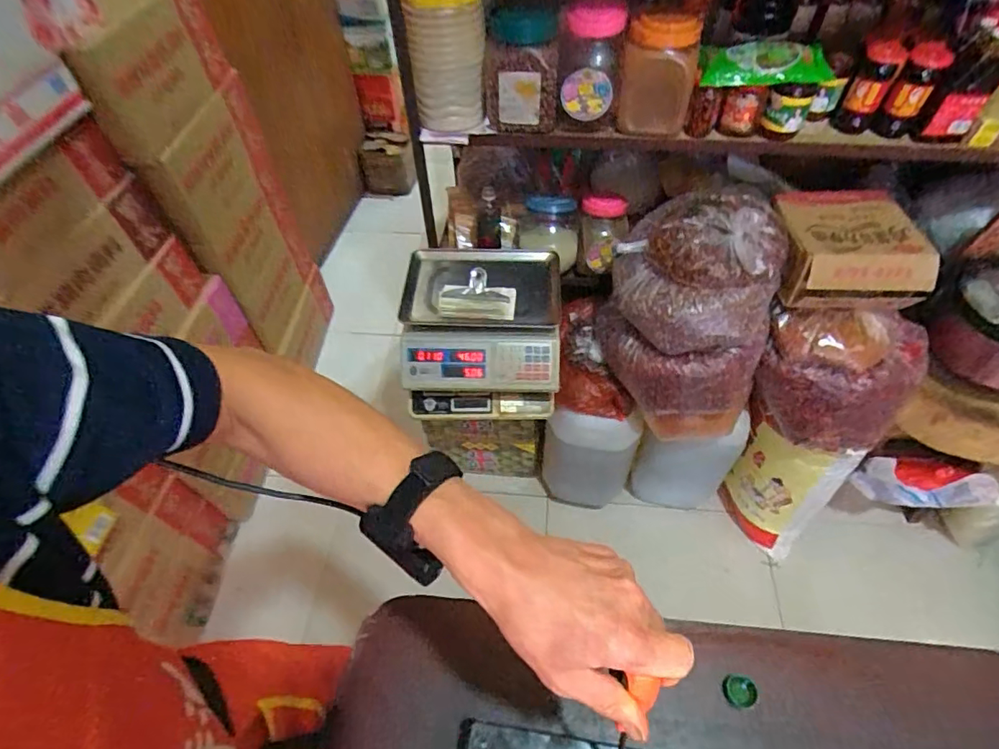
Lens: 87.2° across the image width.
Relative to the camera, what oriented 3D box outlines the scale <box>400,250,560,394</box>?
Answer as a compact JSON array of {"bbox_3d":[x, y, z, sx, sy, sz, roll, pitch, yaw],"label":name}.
[{"bbox_3d":[-0.036,-0.131,1.135,0.328,0.137,0.308,0,53,3],"label":"scale"}]

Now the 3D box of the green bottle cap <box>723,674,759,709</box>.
[{"bbox_3d":[0.262,0.344,0.570,0.032,0.011,0.030,-1,53,2],"label":"green bottle cap"}]

